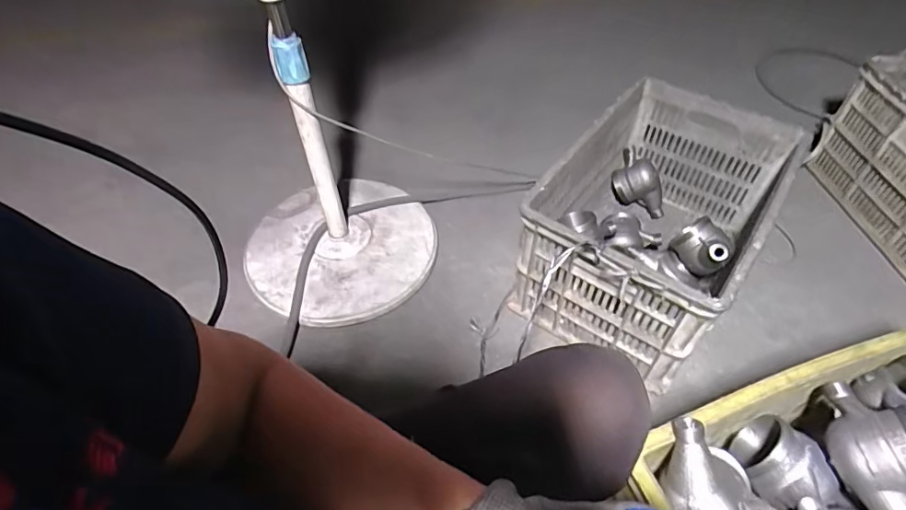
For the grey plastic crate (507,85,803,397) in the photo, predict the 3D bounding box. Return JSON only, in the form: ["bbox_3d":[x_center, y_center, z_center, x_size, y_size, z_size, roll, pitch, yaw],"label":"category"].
[{"bbox_3d":[0.362,-0.050,0.929,0.314,0.269,0.463,32,58,24],"label":"grey plastic crate"}]

